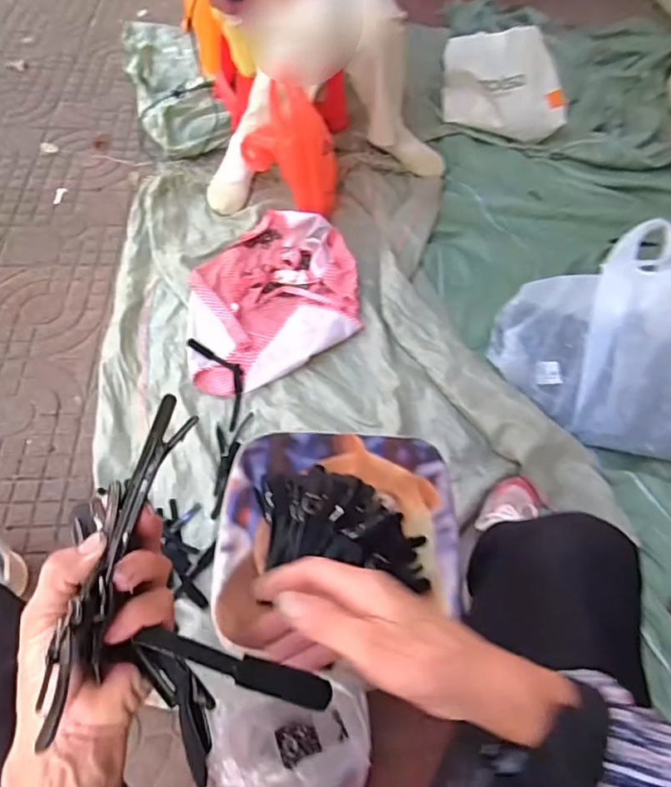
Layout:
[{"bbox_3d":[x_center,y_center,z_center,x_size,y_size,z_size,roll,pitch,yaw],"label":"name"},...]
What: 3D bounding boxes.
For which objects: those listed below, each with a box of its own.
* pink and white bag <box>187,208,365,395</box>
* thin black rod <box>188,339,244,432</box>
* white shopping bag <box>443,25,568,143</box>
[{"bbox_3d":[-0.128,-0.218,1.137,0.342,0.064,0.462,-5,57,-7],"label":"pink and white bag"},{"bbox_3d":[-0.203,-0.031,1.024,0.065,0.011,0.212,-22,60,-18],"label":"thin black rod"},{"bbox_3d":[0.434,-0.771,1.408,0.330,0.259,0.100,10,56,1],"label":"white shopping bag"}]

